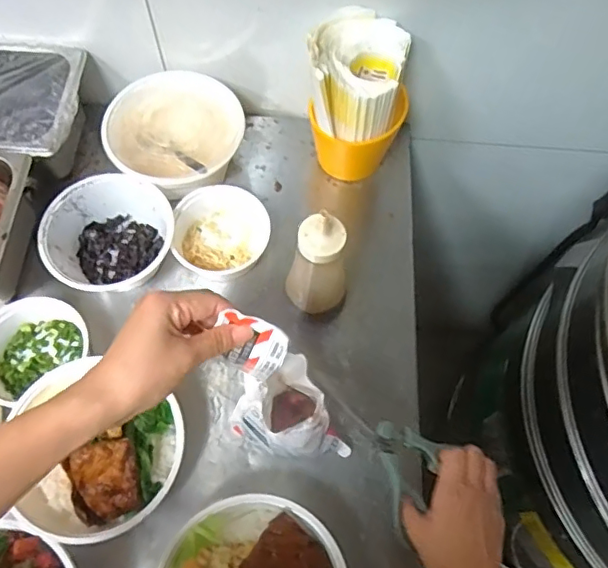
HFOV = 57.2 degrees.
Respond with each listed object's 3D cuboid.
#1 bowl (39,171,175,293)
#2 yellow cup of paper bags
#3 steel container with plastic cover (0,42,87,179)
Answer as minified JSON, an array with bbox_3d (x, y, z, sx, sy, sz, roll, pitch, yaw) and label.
[{"bbox_3d":[-0.219,-0.051,0.645,0.137,0.066,0.136,1,67,-2],"label":"bowl"},{"bbox_3d":[0.060,-0.212,0.655,0.103,0.166,0.107,1,67,-2],"label":"yellow cup of paper bags"},{"bbox_3d":[-0.357,-0.205,0.676,0.182,0.091,0.182,5,67,0],"label":"steel container with plastic cover"}]

